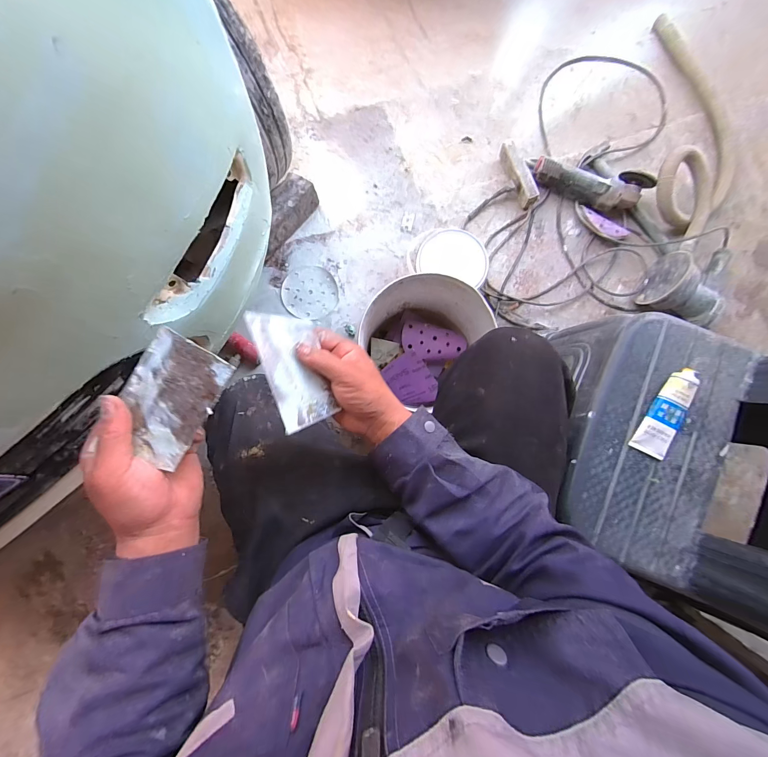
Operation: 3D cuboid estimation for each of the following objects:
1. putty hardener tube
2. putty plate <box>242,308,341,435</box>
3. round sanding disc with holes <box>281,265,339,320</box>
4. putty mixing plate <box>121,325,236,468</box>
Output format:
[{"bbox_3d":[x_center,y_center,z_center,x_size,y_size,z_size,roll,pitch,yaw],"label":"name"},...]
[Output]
[{"bbox_3d":[0.437,0.052,0.515,0.052,0.030,0.145,32,84,2],"label":"putty hardener tube"},{"bbox_3d":[-0.098,-0.012,0.377,0.069,0.004,0.128,-20,94,-40],"label":"putty plate"},{"bbox_3d":[-0.189,-0.221,0.870,0.141,0.004,0.136,0,84,-1],"label":"round sanding disc with holes"},{"bbox_3d":[-0.201,0.018,0.316,0.074,0.004,0.111,32,89,-7],"label":"putty mixing plate"}]

